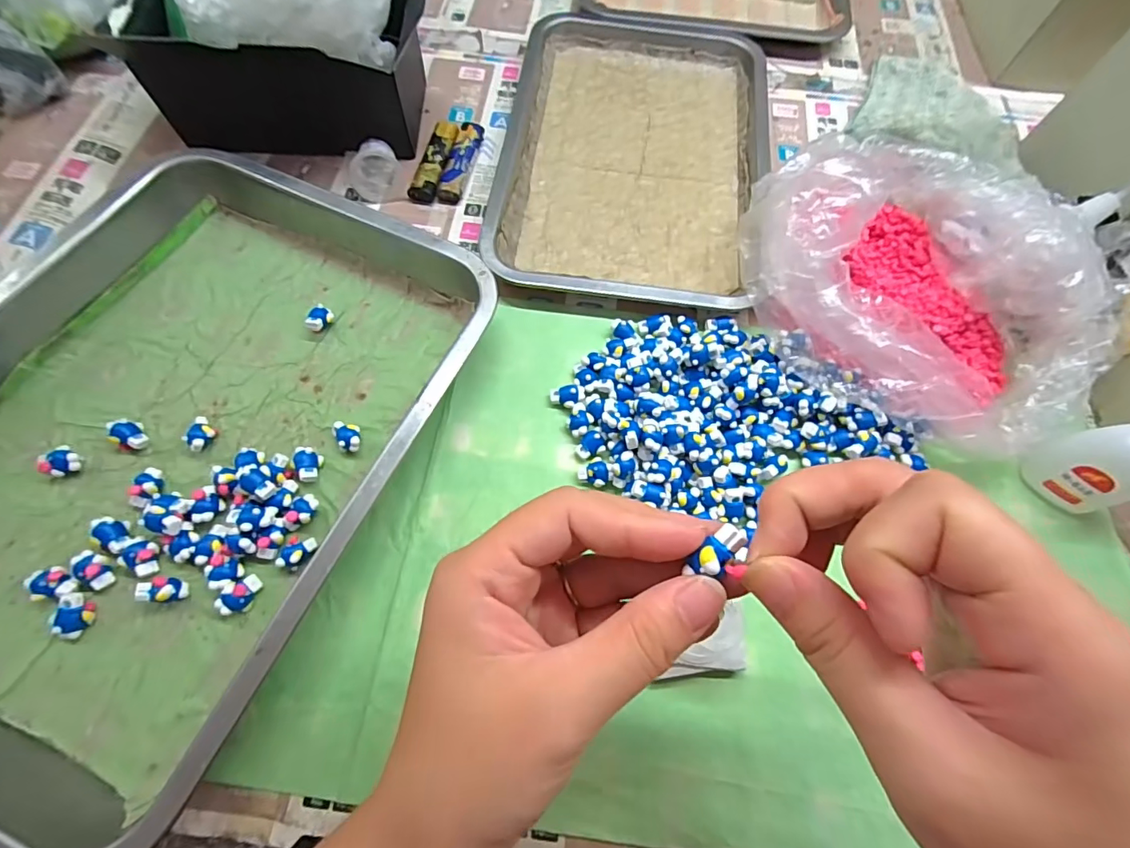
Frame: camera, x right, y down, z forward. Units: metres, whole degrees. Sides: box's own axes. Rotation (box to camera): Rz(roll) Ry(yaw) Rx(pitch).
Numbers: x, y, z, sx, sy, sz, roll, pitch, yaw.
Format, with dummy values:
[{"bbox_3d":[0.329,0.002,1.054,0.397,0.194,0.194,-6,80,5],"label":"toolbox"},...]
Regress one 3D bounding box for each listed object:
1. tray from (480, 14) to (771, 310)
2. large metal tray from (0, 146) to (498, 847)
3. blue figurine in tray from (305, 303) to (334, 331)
[{"bbox_3d":[0.058,-0.227,0.407,0.205,0.022,0.310,7,66,1],"label":"tray"},{"bbox_3d":[-0.232,-0.002,0.282,0.282,0.044,0.332,24,68,7],"label":"large metal tray"},{"bbox_3d":[-0.164,-0.070,0.332,0.011,0.014,0.021,17,67,5],"label":"blue figurine in tray"}]

